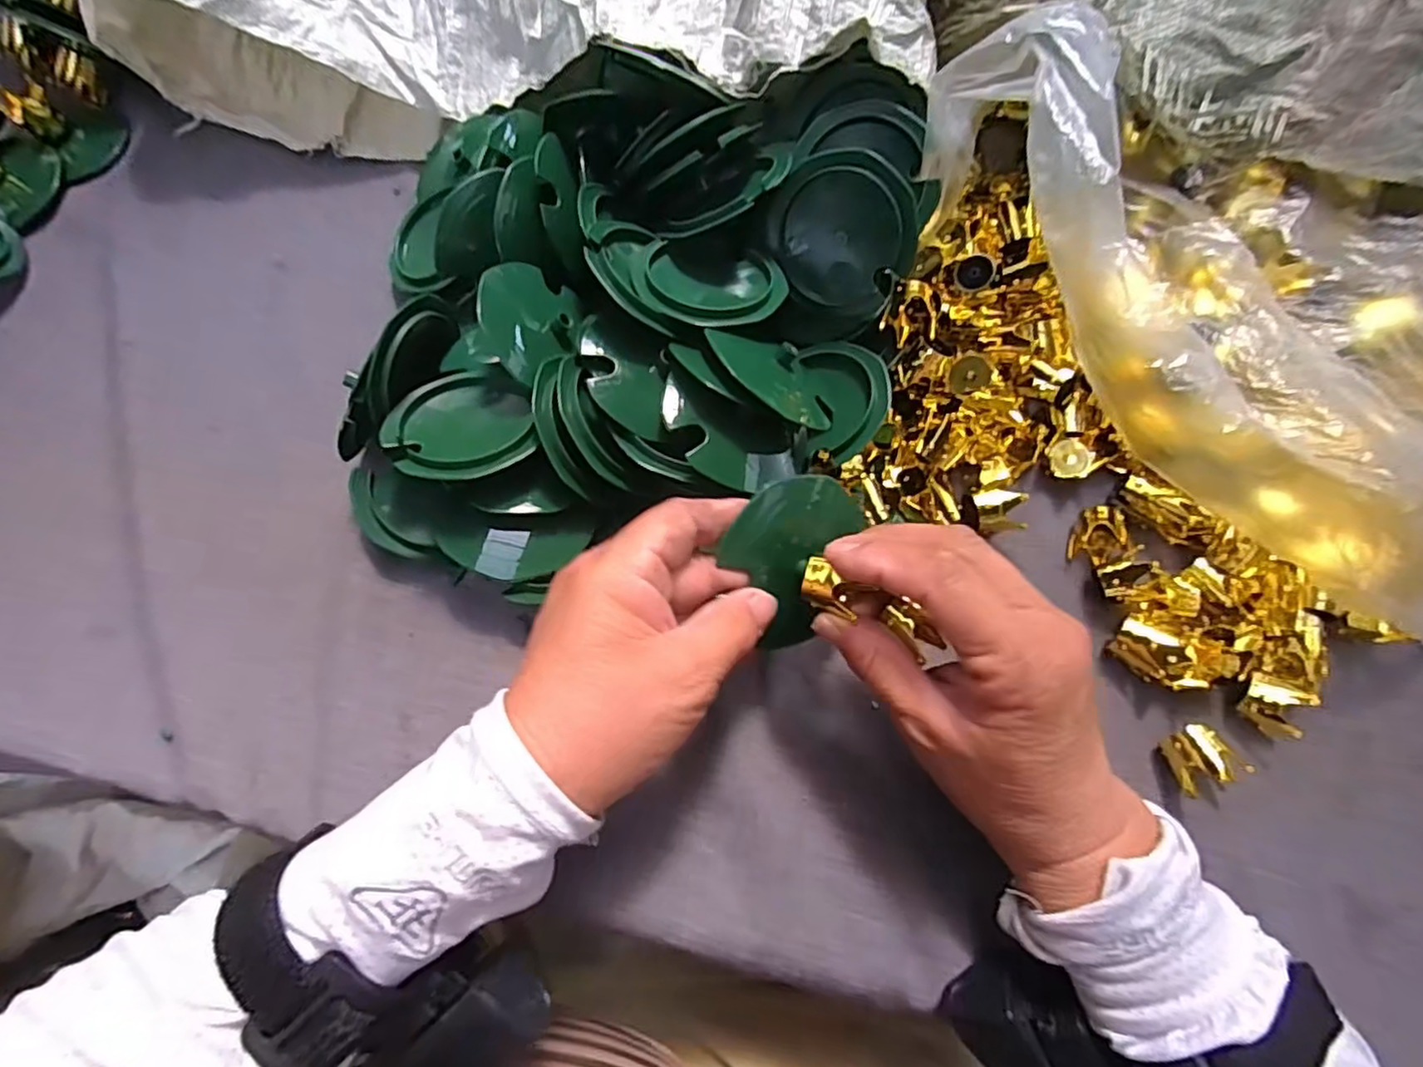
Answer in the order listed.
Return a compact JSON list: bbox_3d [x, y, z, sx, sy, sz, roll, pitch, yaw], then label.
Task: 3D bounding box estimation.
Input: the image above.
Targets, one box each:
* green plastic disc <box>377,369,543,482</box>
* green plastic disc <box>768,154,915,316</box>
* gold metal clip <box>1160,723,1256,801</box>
[{"bbox_3d":[-0.116,-0.051,0.304,0.064,0.013,0.066,-9,50,-13],"label":"green plastic disc"},{"bbox_3d":[0.066,-0.149,0.328,0.071,0.074,0.008,-10,22,35],"label":"green plastic disc"},{"bbox_3d":[0.220,0.103,0.297,0.021,0.022,0.025,-37,73,-16],"label":"gold metal clip"}]

